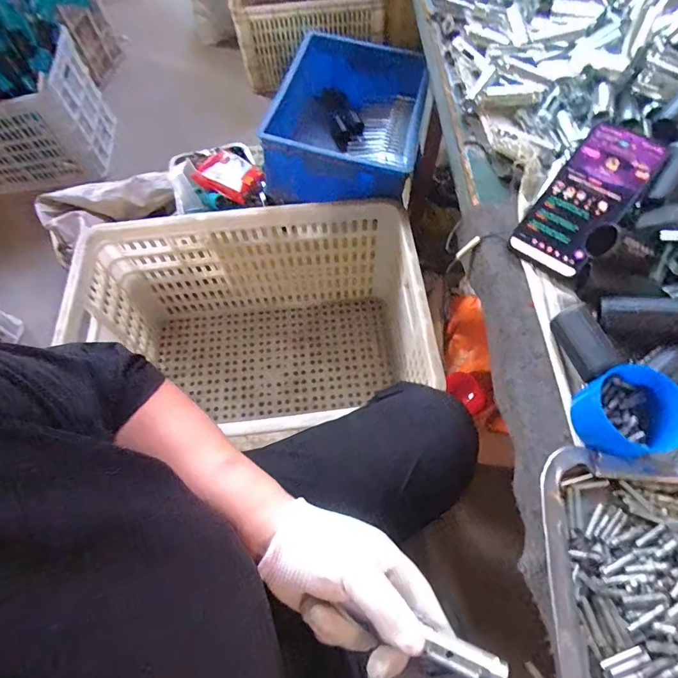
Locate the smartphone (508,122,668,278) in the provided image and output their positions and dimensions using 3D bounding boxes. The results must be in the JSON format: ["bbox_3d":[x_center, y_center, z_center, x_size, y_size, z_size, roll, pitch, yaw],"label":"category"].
[{"bbox_3d":[0.248,-0.141,0.407,0.073,0.008,0.154,40,95,20],"label":"smartphone"}]

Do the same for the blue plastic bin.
[{"bbox_3d":[0.030,-0.465,0.867,0.285,0.160,0.377,11,64,8],"label":"blue plastic bin"}]

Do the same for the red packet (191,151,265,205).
[{"bbox_3d":[-0.223,-0.331,0.822,0.106,0.028,0.098,31,67,-12],"label":"red packet"}]

